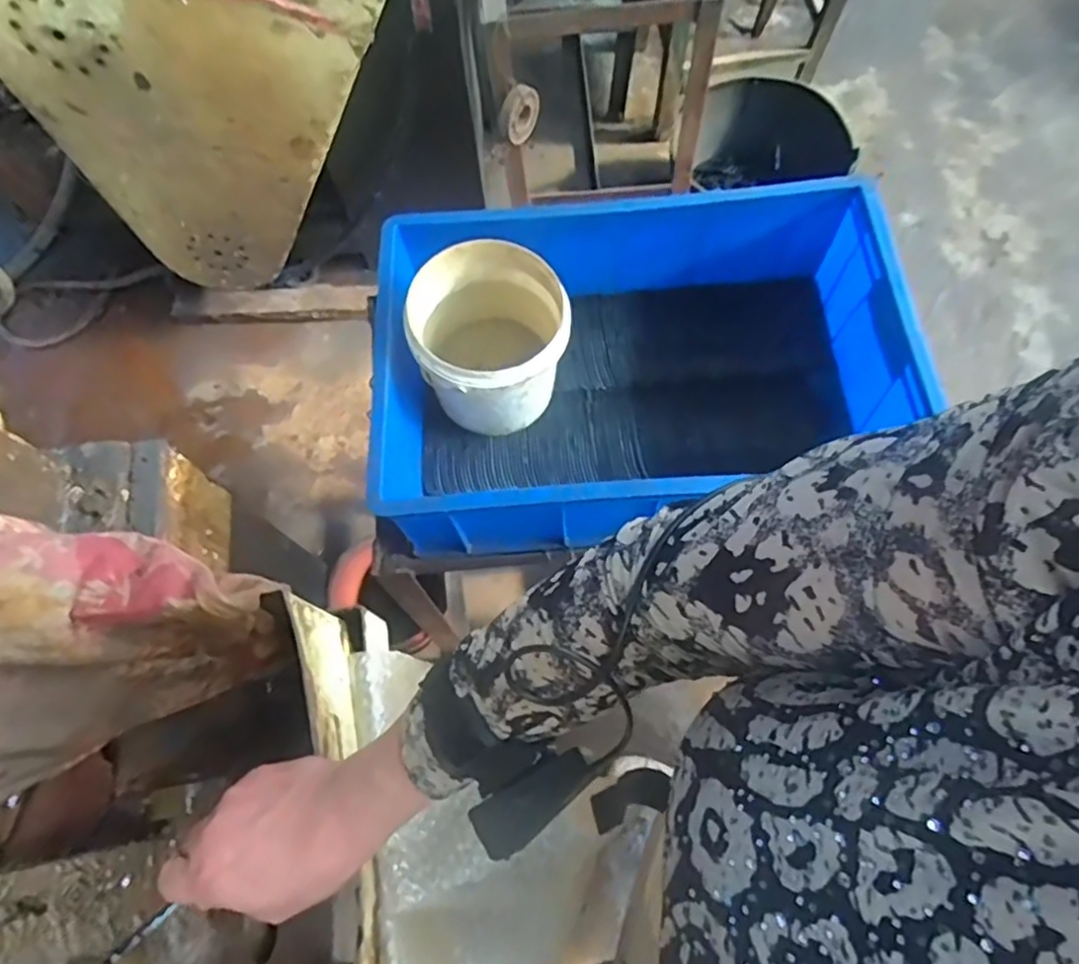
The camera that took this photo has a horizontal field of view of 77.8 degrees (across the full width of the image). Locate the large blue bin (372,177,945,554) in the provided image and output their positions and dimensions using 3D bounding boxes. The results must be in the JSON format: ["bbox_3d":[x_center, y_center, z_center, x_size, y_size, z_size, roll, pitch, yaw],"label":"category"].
[{"bbox_3d":[0.098,-0.116,0.705,0.505,0.168,0.334,-2,67,-1],"label":"large blue bin"}]

